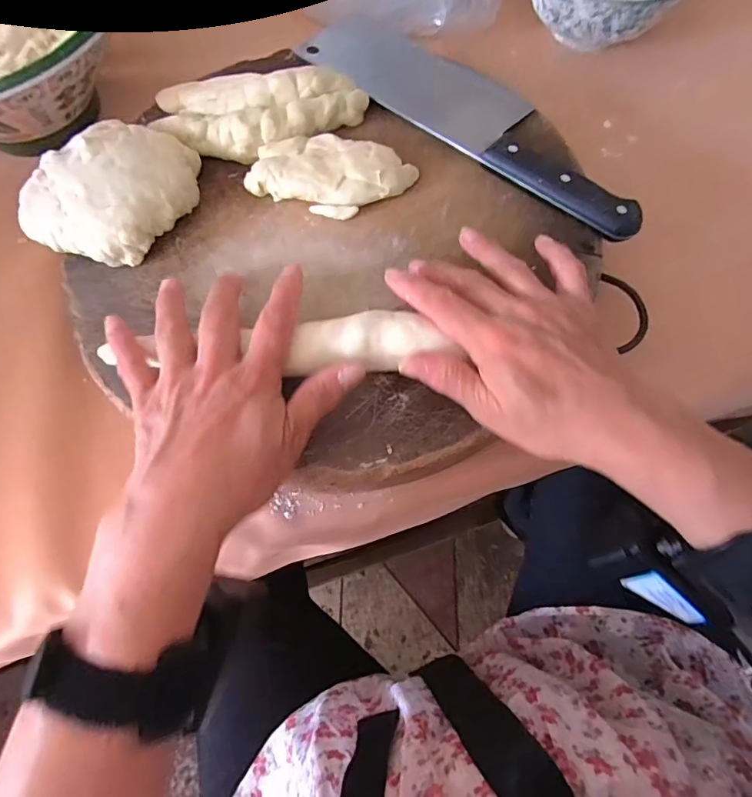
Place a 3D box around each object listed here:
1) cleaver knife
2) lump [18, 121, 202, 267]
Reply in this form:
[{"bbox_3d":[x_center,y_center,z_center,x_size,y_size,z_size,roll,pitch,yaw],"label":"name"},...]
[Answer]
[{"bbox_3d":[0.070,-0.211,0.355,0.287,0.018,0.070,40,74,15],"label":"cleaver knife"},{"bbox_3d":[-0.174,-0.138,0.323,0.091,0.035,0.097,0,68,1],"label":"lump"}]

